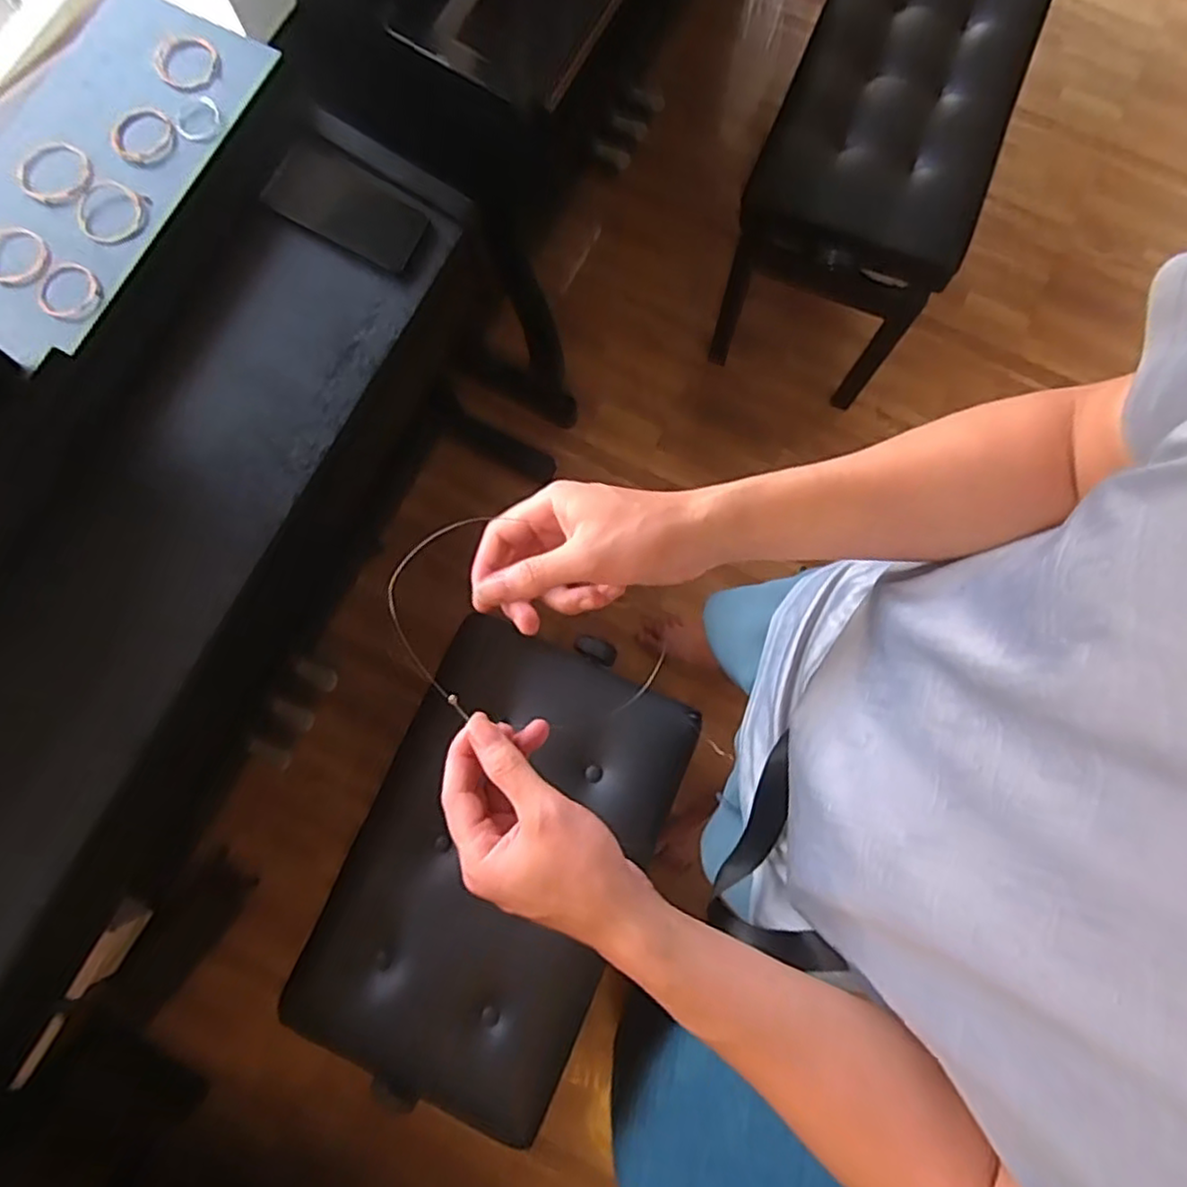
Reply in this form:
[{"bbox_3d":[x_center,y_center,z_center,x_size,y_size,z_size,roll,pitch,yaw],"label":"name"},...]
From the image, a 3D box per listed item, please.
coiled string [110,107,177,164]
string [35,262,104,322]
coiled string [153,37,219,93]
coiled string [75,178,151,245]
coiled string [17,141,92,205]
[{"bbox_3d":[-0.438,-0.445,0.674,0.060,0.005,0.059,-1,79,1],"label":"coiled string"},{"bbox_3d":[-0.487,-0.280,0.644,0.062,0.004,0.057,0,79,1],"label":"string"},{"bbox_3d":[-0.400,-0.521,0.685,0.061,0.008,0.063,0,79,1],"label":"coiled string"},{"bbox_3d":[-0.460,-0.363,0.661,0.064,0.008,0.062,24,81,5],"label":"coiled string"},{"bbox_3d":[-0.518,-0.406,0.667,0.070,0.006,0.073,0,79,1],"label":"coiled string"}]

